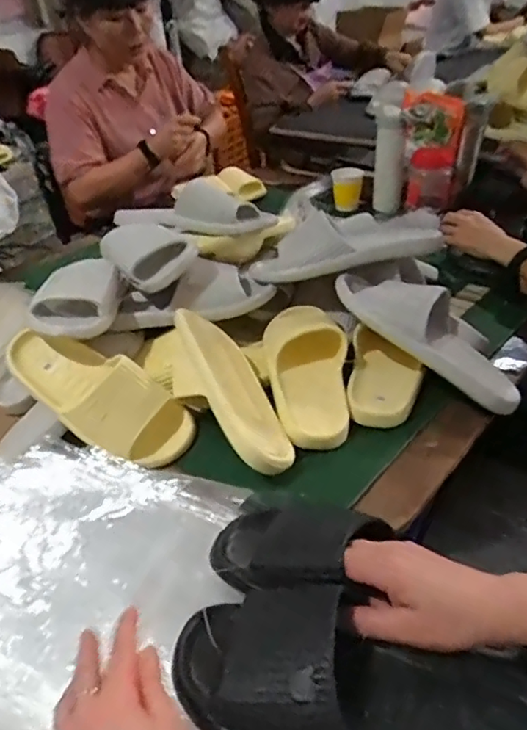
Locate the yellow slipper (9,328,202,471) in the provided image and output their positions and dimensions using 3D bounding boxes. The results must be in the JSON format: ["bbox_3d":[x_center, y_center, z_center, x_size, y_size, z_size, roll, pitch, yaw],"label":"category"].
[{"bbox_3d":[-0.197,0.030,0.673,0.242,0.073,0.094,29,45,10],"label":"yellow slipper"}]

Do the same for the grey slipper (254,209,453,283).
[{"bbox_3d":[0.116,-0.177,0.822,0.259,0.070,0.102,-11,36,-7],"label":"grey slipper"}]

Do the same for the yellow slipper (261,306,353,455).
[{"bbox_3d":[0.055,0.000,0.722,0.105,0.061,0.239,-5,36,1],"label":"yellow slipper"}]

